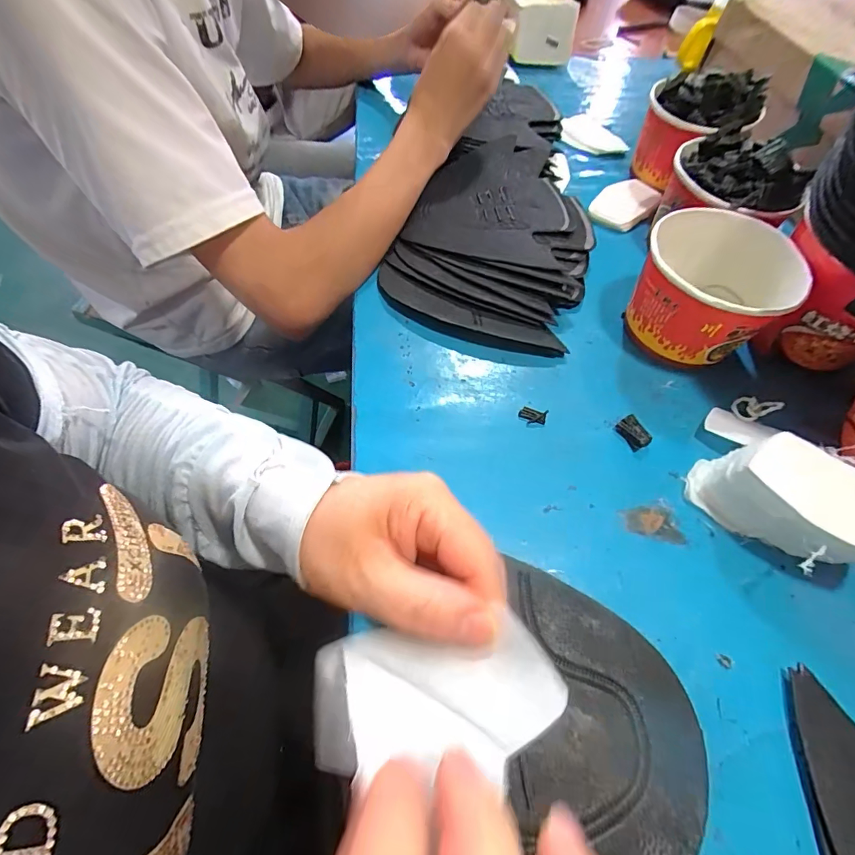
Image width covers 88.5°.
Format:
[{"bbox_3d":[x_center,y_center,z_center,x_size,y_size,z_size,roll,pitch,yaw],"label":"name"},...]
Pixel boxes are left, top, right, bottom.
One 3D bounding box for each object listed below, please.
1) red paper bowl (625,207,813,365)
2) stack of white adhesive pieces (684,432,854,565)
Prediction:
[{"bbox_3d":[0.231,-0.115,0.372,0.102,0.090,0.113,-33,67,-21],"label":"red paper bowl"},{"bbox_3d":[0.249,0.052,0.300,0.058,0.061,0.110,-39,69,-23],"label":"stack of white adhesive pieces"}]

